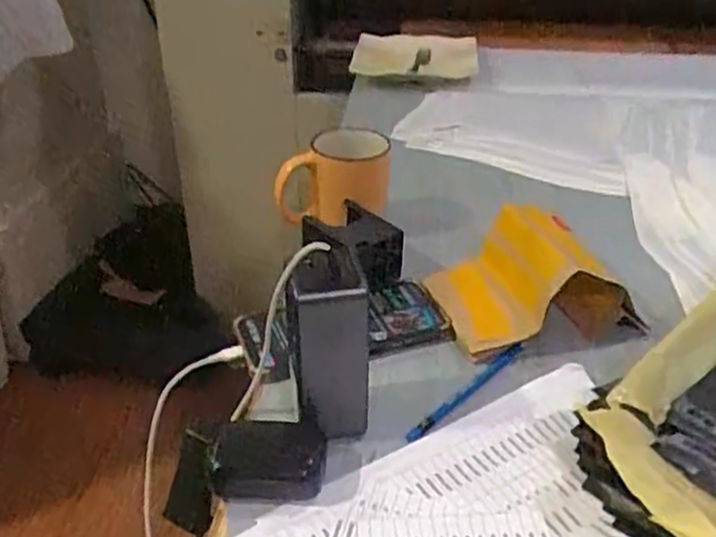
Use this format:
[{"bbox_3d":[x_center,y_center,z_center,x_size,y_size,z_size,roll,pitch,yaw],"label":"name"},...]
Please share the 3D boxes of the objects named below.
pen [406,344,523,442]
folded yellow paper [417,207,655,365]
[{"bbox_3d":[0.084,0.091,0.554,0.010,0.006,0.142,27,42,35],"label":"pen"},{"bbox_3d":[0.147,0.004,0.623,0.153,0.066,0.130,-10,34,-15],"label":"folded yellow paper"}]

